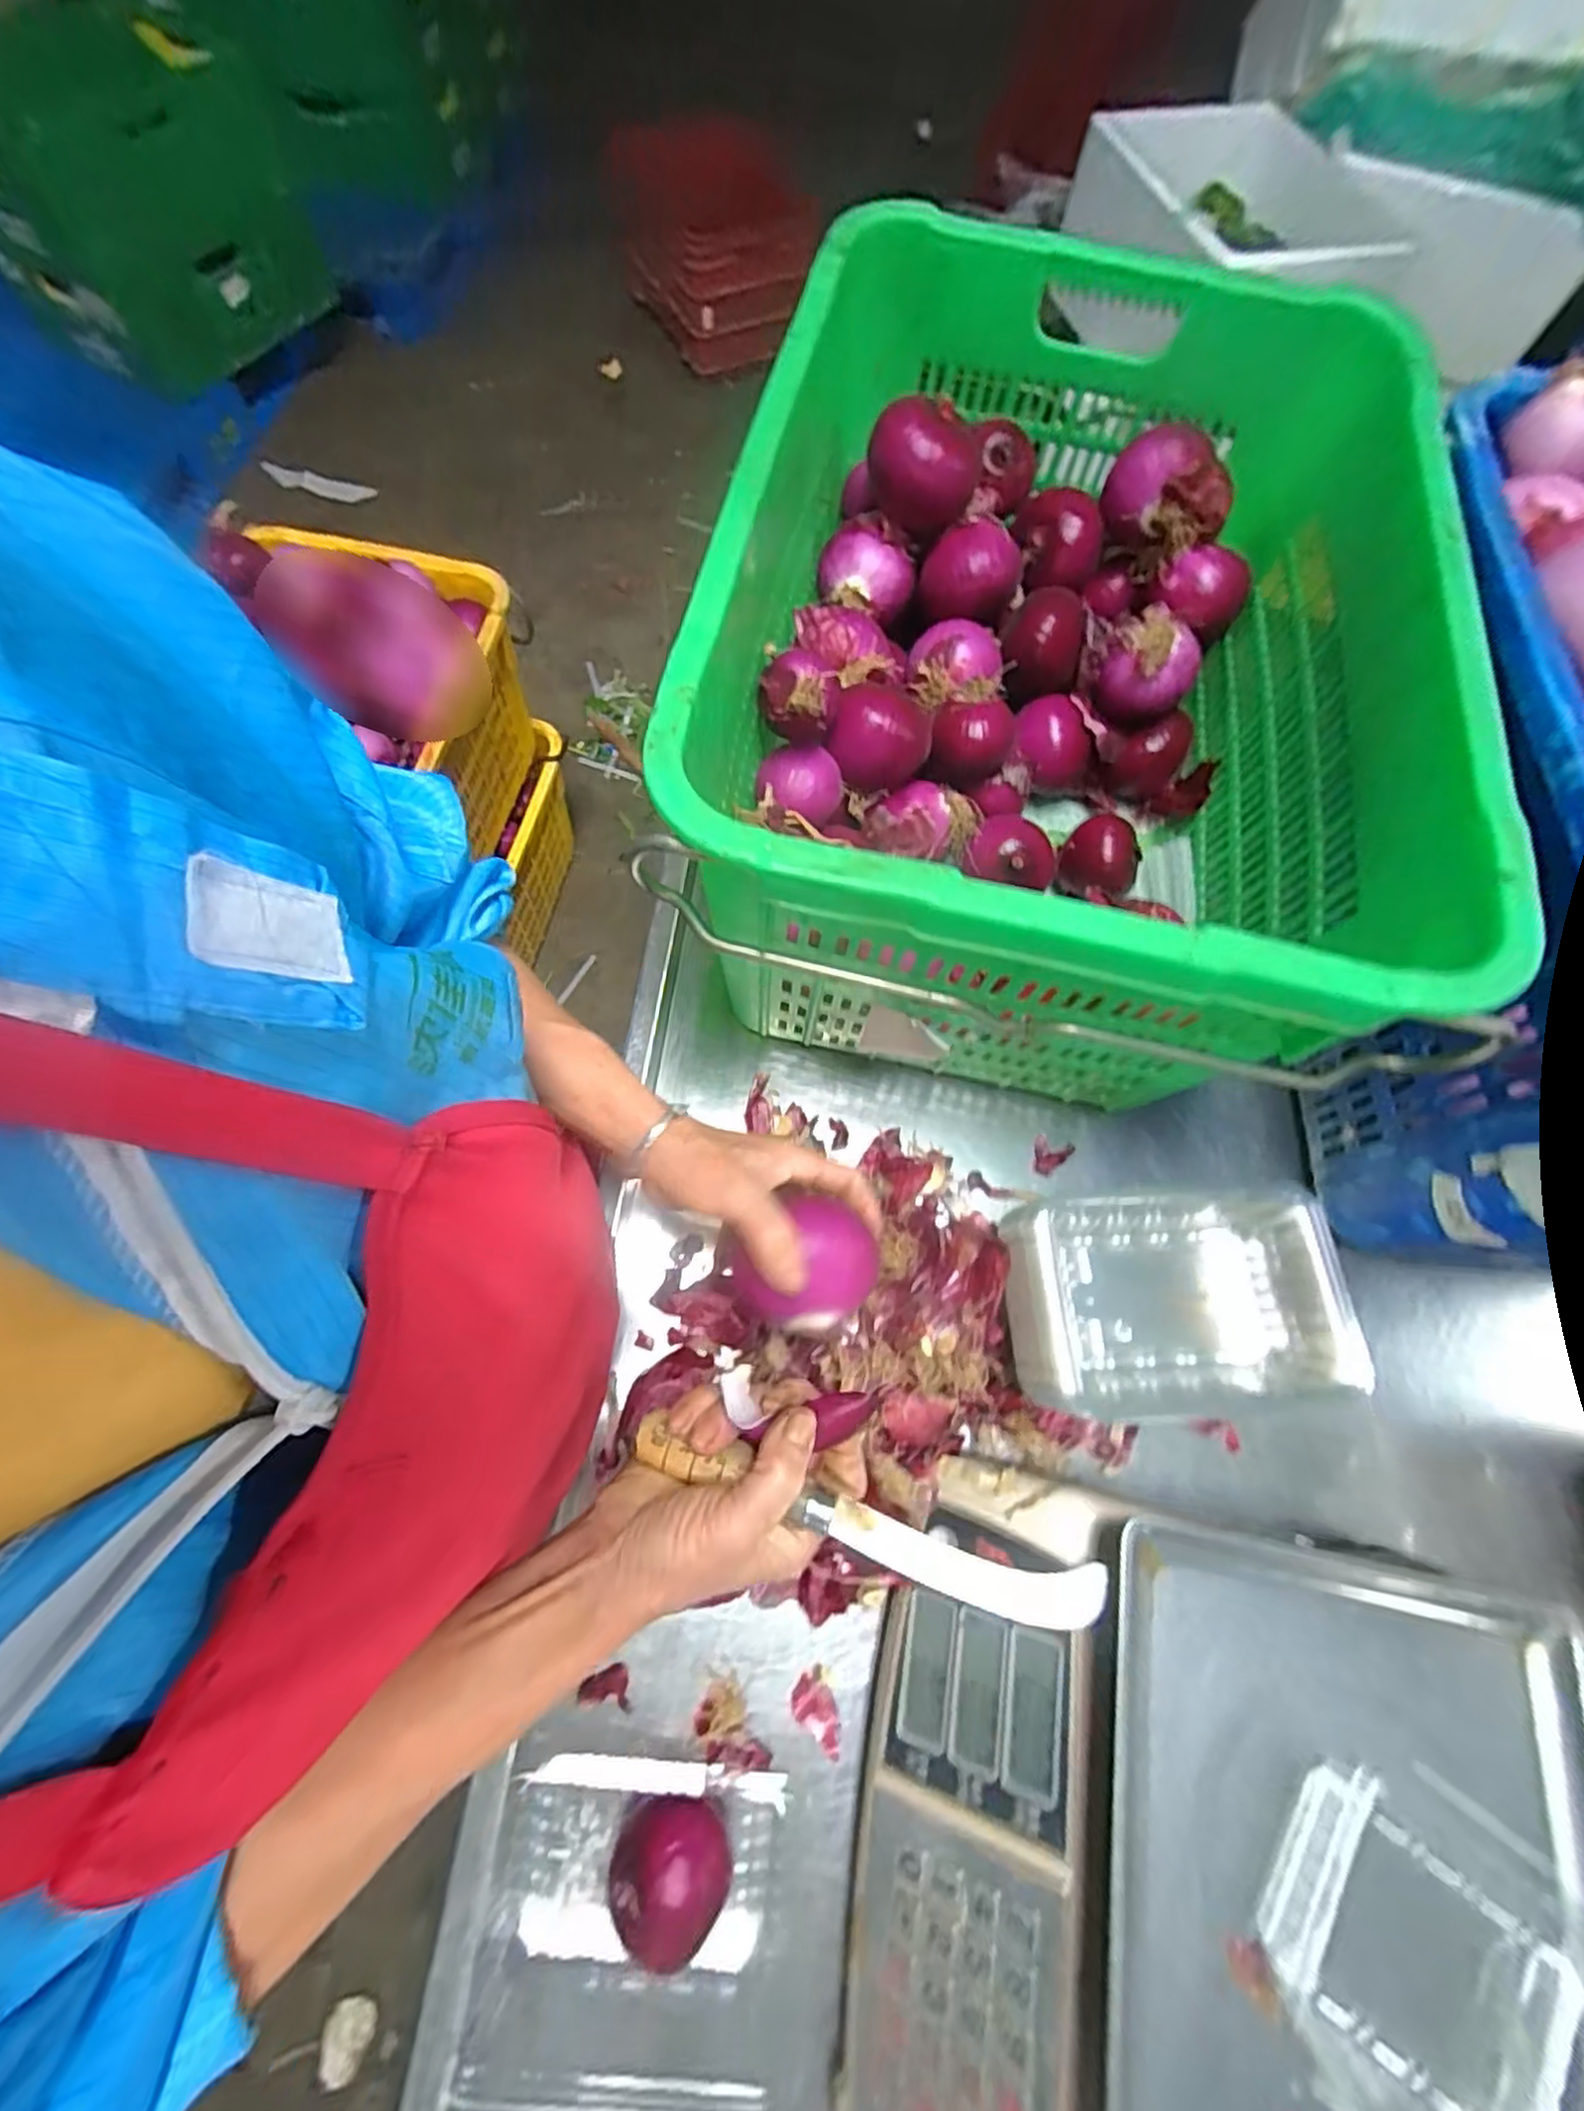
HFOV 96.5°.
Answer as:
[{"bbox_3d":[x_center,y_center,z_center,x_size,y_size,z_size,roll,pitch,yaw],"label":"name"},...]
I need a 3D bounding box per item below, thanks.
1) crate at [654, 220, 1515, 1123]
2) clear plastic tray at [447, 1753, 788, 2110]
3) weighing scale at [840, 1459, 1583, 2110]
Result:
[{"bbox_3d":[0.183,-0.269,0.536,0.420,0.271,0.579,13,70,2],"label":"crate"},{"bbox_3d":[-0.086,0.463,0.389,0.156,0.069,0.124,6,70,-1],"label":"clear plastic tray"},{"bbox_3d":[0.221,0.422,0.344,0.346,0.133,0.343,11,70,2],"label":"weighing scale"}]

